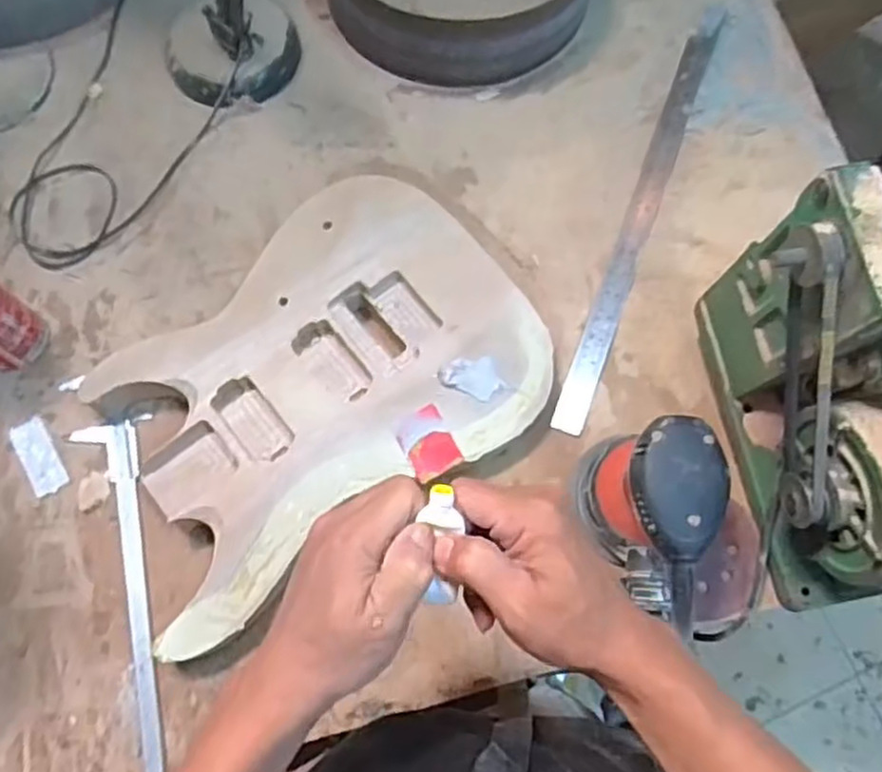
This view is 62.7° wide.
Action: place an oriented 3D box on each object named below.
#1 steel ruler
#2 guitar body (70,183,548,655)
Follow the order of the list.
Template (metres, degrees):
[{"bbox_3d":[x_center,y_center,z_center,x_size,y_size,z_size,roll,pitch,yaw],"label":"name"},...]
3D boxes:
[{"bbox_3d":[0.210,-0.183,0.754,0.029,0.010,0.500,21,75,5],"label":"steel ruler"},{"bbox_3d":[-0.123,-0.002,0.674,0.421,0.053,0.299,-33,77,-10],"label":"guitar body"}]

